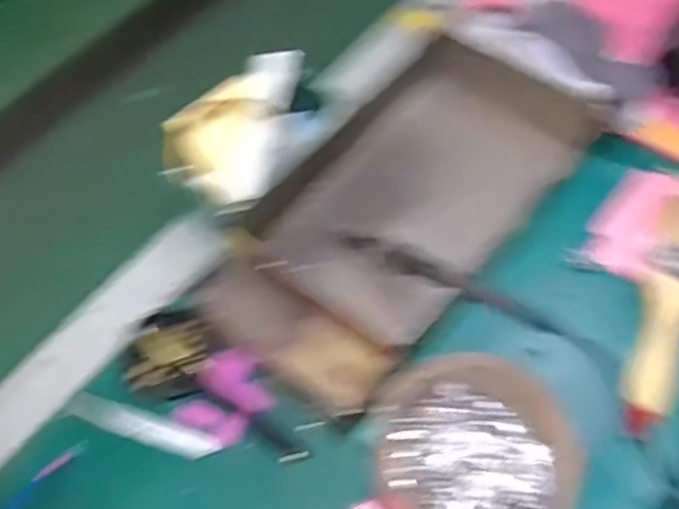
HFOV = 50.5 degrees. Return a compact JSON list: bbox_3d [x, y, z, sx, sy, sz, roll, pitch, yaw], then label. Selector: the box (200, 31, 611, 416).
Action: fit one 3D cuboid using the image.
[{"bbox_3d":[0.049,-0.041,0.565,0.169,0.070,0.323,34,65,22],"label":"box"}]

